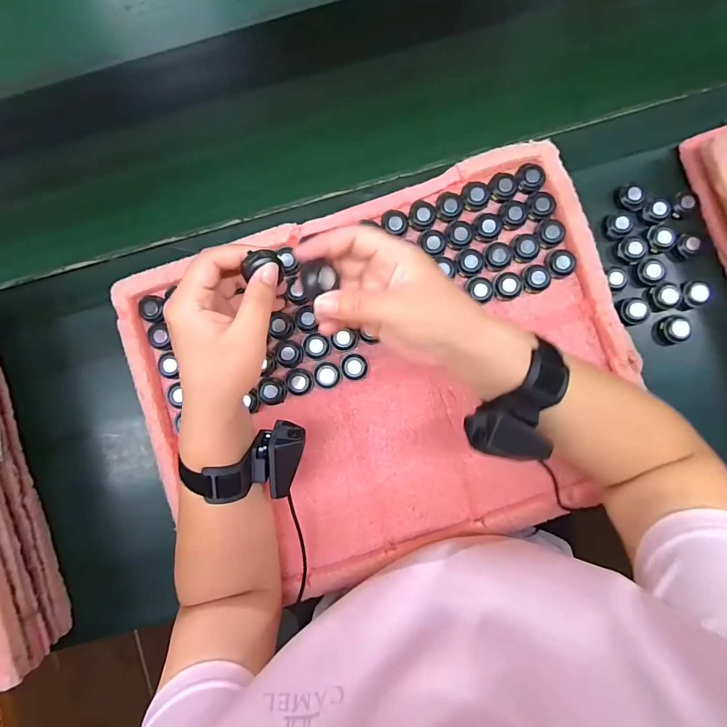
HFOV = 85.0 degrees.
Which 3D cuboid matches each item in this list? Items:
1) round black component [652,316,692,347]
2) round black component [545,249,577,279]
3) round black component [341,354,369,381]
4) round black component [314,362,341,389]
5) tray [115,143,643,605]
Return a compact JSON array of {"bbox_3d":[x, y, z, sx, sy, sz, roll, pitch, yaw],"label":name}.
[{"bbox_3d":[0.331,-0.036,0.426,0.030,0.021,0.030,0,85,2],"label":"round black component"},{"bbox_3d":[0.209,-0.107,0.418,0.030,0.013,0.029,0,85,2],"label":"round black component"},{"bbox_3d":[-0.009,0.004,0.421,0.027,0.016,0.027,6,85,3],"label":"round black component"},{"bbox_3d":[-0.038,0.013,0.423,0.026,0.015,0.027,0,85,2],"label":"round black component"},{"bbox_3d":[0.024,0.019,0.418,0.492,0.032,0.366,-19,84,0],"label":"tray"}]

